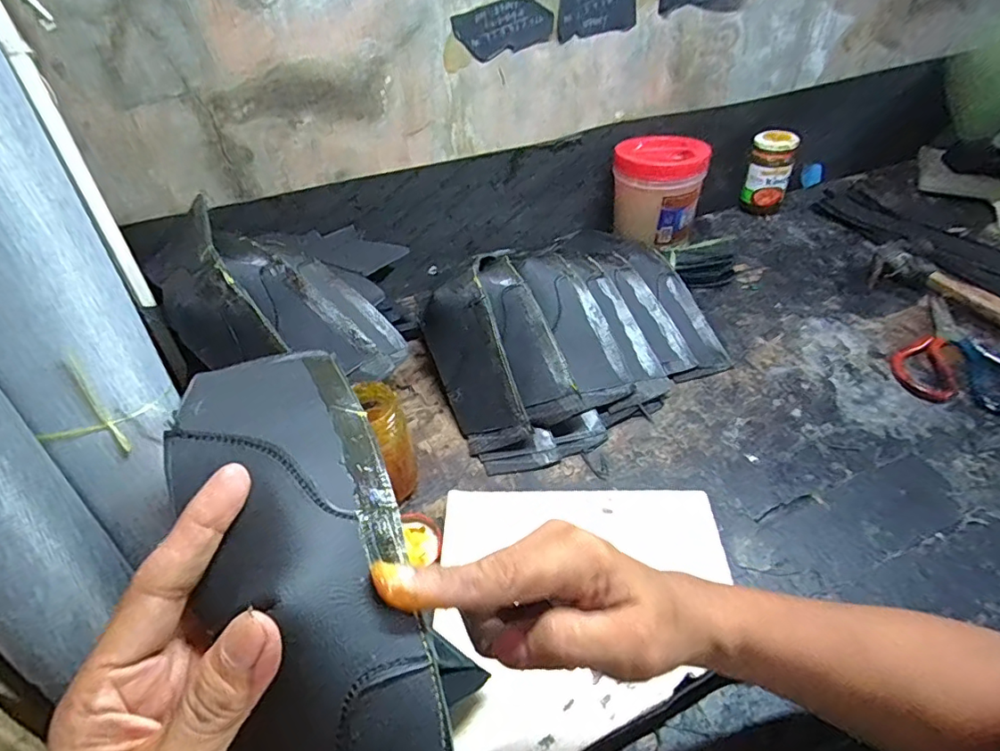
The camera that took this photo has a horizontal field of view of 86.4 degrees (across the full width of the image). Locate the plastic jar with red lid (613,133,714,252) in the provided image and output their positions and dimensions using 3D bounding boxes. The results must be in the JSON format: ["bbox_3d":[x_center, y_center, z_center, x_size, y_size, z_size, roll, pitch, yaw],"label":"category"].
[{"bbox_3d":[0.220,-0.259,0.742,0.116,0.114,0.102,9,44,15],"label":"plastic jar with red lid"}]

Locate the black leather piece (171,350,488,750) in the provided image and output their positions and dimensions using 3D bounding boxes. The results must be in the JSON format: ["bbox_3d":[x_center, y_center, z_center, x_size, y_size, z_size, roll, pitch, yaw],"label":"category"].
[{"bbox_3d":[-0.066,0.102,0.205,0.085,0.085,0.293,-16,67,-11],"label":"black leather piece"}]

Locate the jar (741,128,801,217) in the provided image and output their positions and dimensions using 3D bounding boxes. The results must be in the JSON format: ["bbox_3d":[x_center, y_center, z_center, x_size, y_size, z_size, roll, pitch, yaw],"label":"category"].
[{"bbox_3d":[0.410,-0.308,0.813,0.063,0.114,0.055,16,47,22],"label":"jar"}]

